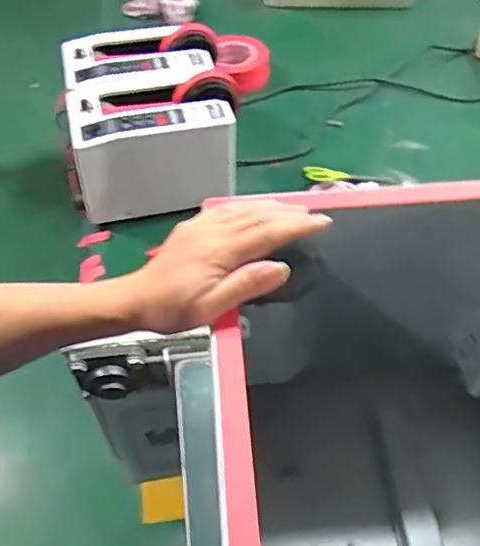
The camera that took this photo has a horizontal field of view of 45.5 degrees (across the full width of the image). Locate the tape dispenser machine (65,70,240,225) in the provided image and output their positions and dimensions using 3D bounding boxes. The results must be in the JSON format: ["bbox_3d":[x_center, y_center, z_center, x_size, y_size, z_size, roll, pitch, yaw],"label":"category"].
[{"bbox_3d":[-0.130,-0.184,0.818,0.240,0.143,0.143,-12,53,-8],"label":"tape dispenser machine"}]

